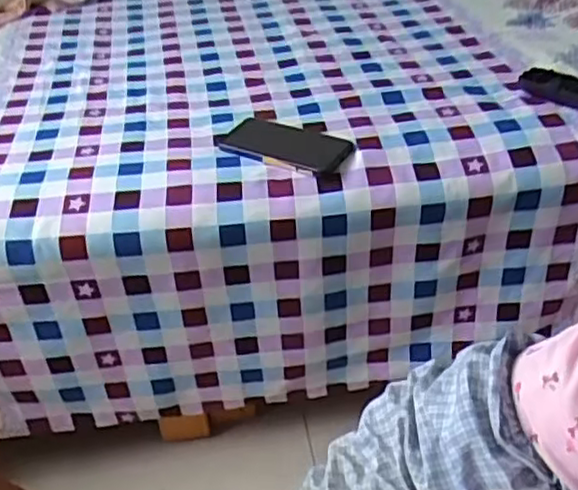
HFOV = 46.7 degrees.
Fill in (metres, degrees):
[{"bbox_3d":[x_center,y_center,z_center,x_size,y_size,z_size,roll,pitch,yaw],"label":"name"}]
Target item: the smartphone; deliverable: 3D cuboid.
[{"bbox_3d":[-0.004,-0.131,0.859,0.170,0.015,0.094,16,42,24],"label":"smartphone"}]

